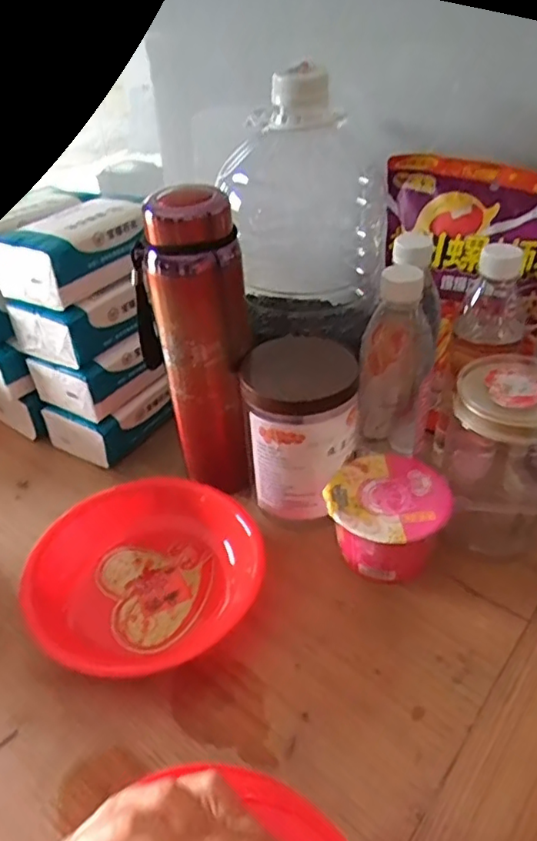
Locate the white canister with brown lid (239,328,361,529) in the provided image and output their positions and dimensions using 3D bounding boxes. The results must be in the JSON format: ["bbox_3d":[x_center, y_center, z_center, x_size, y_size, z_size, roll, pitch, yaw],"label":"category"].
[{"bbox_3d":[0.029,0.007,0.538,0.096,0.137,0.094,2,39,7],"label":"white canister with brown lid"}]

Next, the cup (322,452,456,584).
[{"bbox_3d":[0.100,0.085,0.514,0.095,0.069,0.097,-2,39,2],"label":"cup"}]

